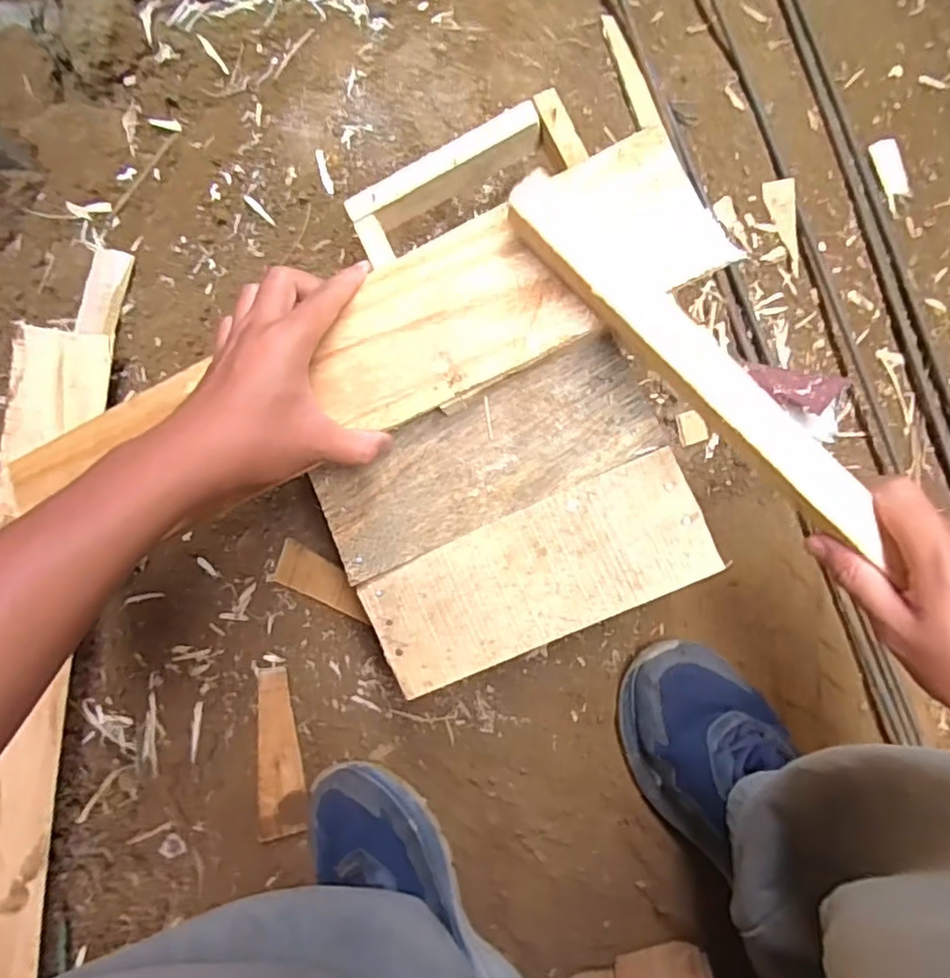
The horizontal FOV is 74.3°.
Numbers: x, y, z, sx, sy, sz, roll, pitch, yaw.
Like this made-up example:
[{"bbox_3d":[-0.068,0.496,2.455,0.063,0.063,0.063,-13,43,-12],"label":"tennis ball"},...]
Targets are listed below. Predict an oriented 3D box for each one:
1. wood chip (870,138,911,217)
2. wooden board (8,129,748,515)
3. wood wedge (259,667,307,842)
[{"bbox_3d":[0.384,-0.287,0.574,0.029,0.005,0.072,-16,89,4],"label":"wood chip"},{"bbox_3d":[-0.081,-0.085,0.392,0.470,0.028,0.101,-20,85,8],"label":"wooden board"},{"bbox_3d":[-0.179,0.245,0.580,0.040,0.009,0.152,-1,88,-22],"label":"wood wedge"}]

